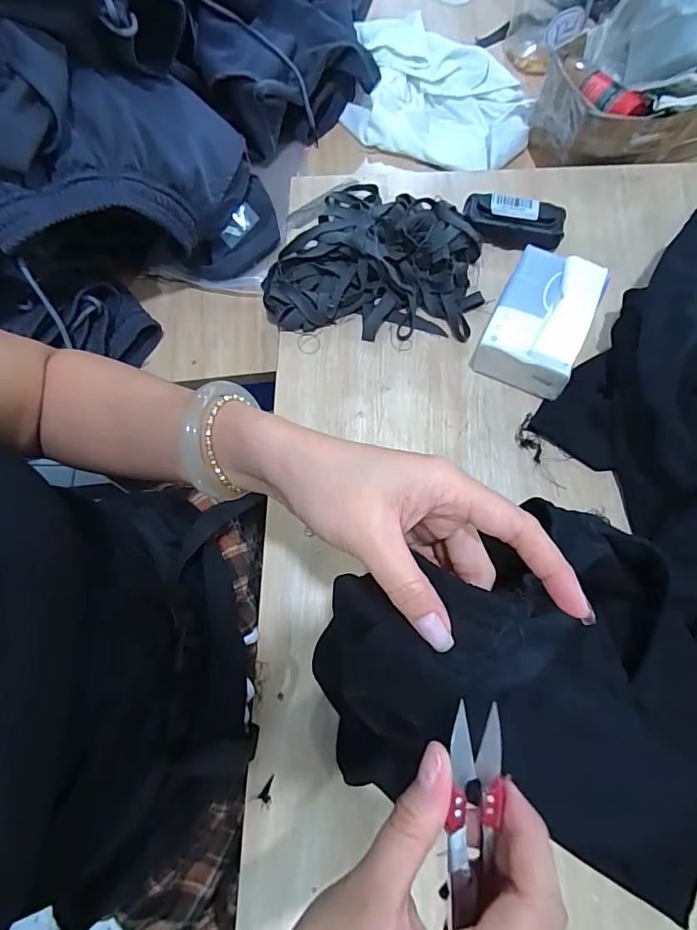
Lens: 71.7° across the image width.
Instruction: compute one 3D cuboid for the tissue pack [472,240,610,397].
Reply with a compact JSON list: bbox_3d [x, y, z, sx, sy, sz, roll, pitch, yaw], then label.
[{"bbox_3d":[0.187,-0.143,0.473,0.088,0.069,0.124,23,76,8],"label":"tissue pack"}]

